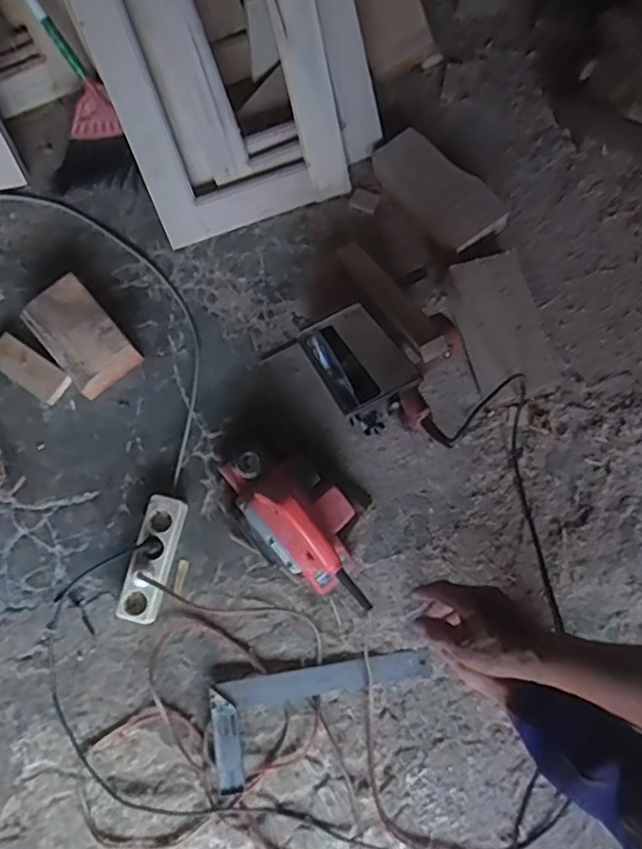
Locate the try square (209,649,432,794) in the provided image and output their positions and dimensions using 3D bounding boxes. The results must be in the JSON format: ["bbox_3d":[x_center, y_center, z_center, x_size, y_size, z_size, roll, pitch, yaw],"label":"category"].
[{"bbox_3d":[0.009,0.457,0.973,0.349,0.025,0.150,-9,77,-1],"label":"try square"}]

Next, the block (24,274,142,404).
[{"bbox_3d":[-0.416,-0.156,1.091,0.125,0.073,0.195,-38,80,-7],"label":"block"}]

